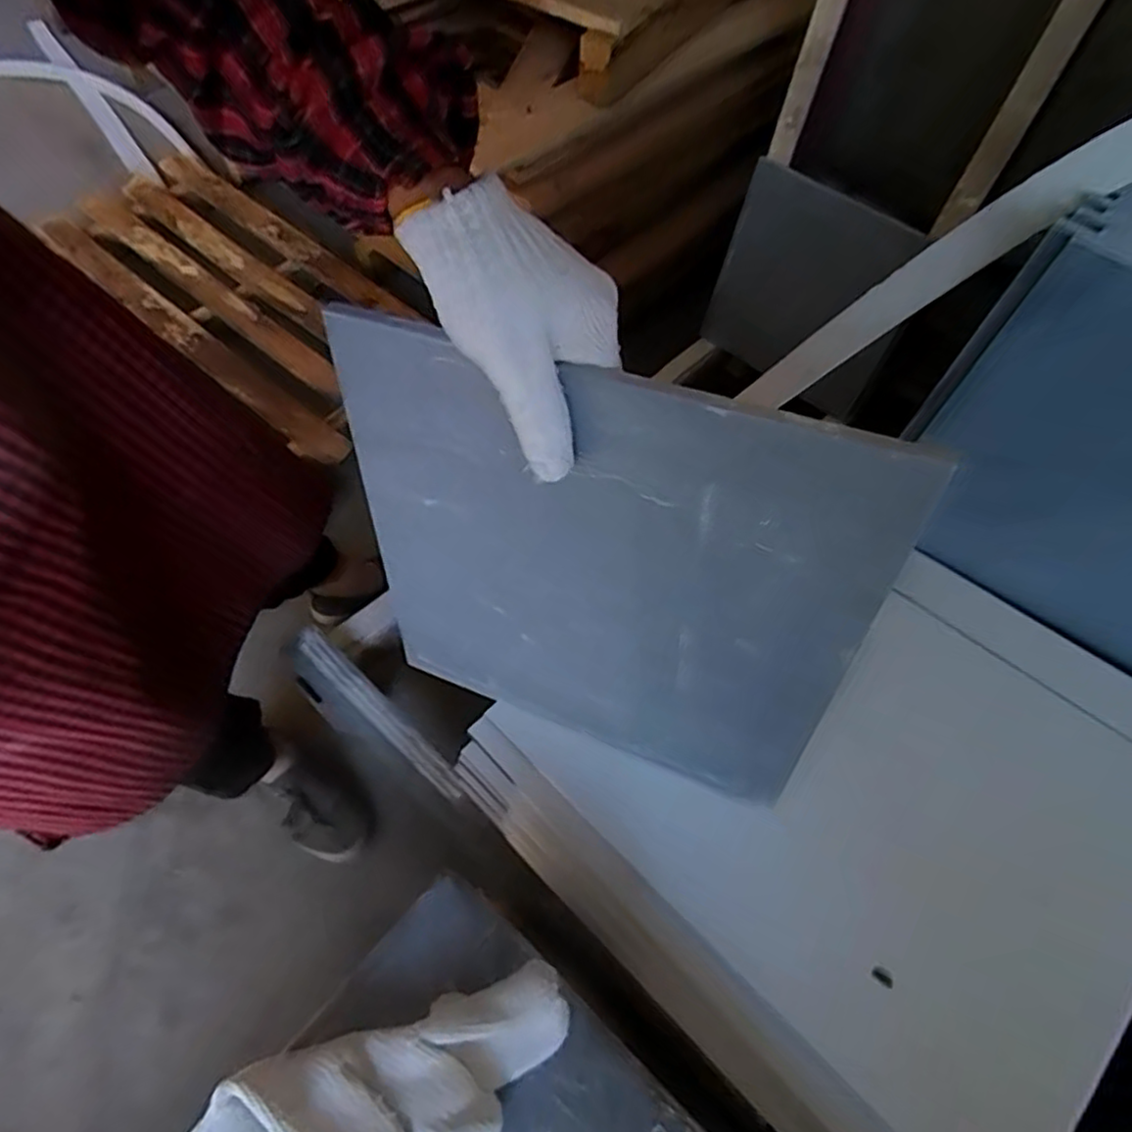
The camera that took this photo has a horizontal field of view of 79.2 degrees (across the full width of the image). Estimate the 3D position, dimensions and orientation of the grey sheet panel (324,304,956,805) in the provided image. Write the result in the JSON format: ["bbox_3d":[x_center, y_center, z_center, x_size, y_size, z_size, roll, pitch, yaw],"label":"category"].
[{"bbox_3d":[0.011,0.022,0.412,0.294,0.303,0.008,19,48,17],"label":"grey sheet panel"}]

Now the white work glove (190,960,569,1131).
[{"bbox_3d":[-0.078,0.237,0.304,0.167,0.028,0.059,-8,59,-22],"label":"white work glove"}]

